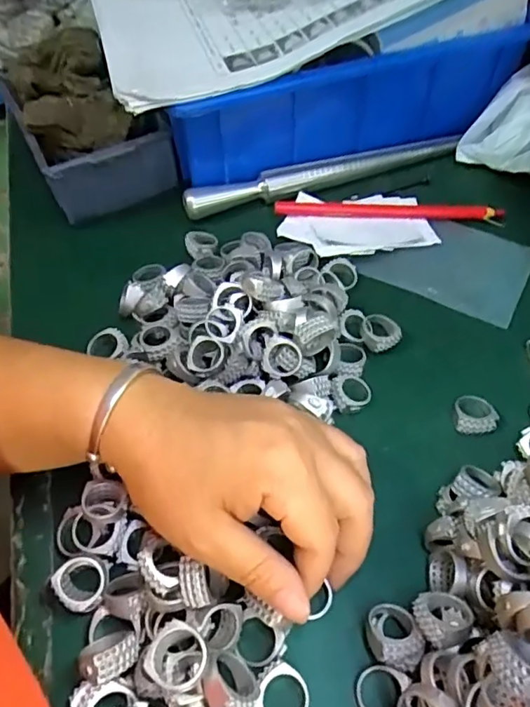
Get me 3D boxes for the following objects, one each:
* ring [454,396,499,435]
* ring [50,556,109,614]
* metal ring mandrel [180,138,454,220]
[{"bbox_3d":[0.117,0.034,0.310,0.021,0.009,0.021,-1,54,2],"label":"ring"},{"bbox_3d":[-0.084,0.106,0.255,0.021,0.015,0.023,-1,54,2],"label":"ring"},{"bbox_3d":[0.045,-0.134,0.419,0.213,0.017,0.021,-14,55,-8],"label":"metal ring mandrel"}]

